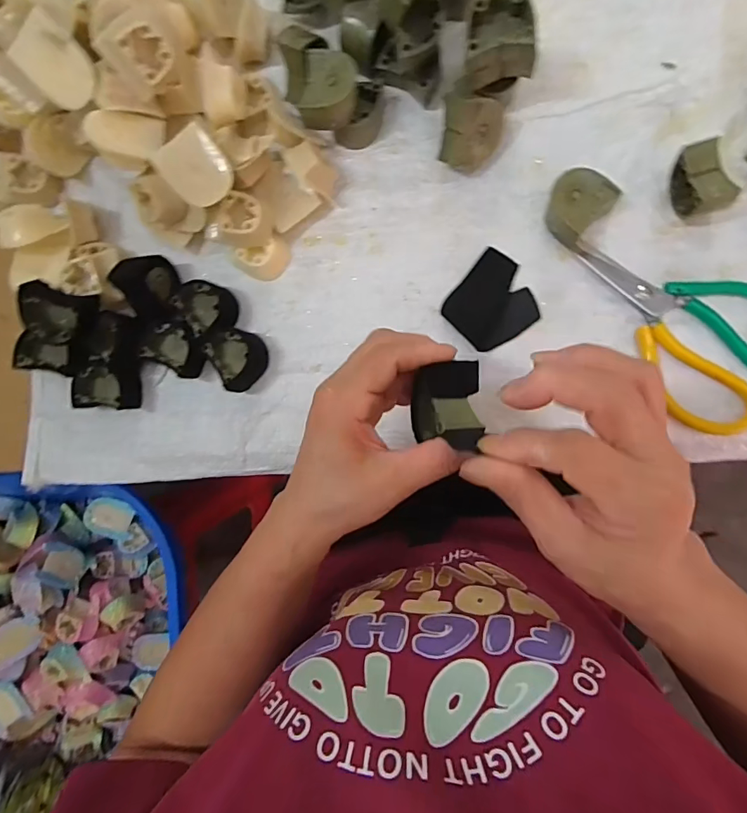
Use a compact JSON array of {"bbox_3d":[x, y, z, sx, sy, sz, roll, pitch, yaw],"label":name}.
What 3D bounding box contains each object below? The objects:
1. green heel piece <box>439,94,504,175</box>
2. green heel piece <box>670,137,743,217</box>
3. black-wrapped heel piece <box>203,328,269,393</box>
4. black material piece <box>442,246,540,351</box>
[{"bbox_3d":[0.074,-0.207,0.355,0.046,0.017,0.049,-5,134,-18],"label":"green heel piece"},{"bbox_3d":[0.233,-0.160,0.334,0.024,0.041,0.048,-17,90,7],"label":"green heel piece"},{"bbox_3d":[-0.111,-0.042,0.385,0.038,0.027,0.050,-33,88,7],"label":"black-wrapped heel piece"},{"bbox_3d":[0.093,-0.082,0.370,0.066,0.010,0.064,-42,87,6],"label":"black material piece"}]

